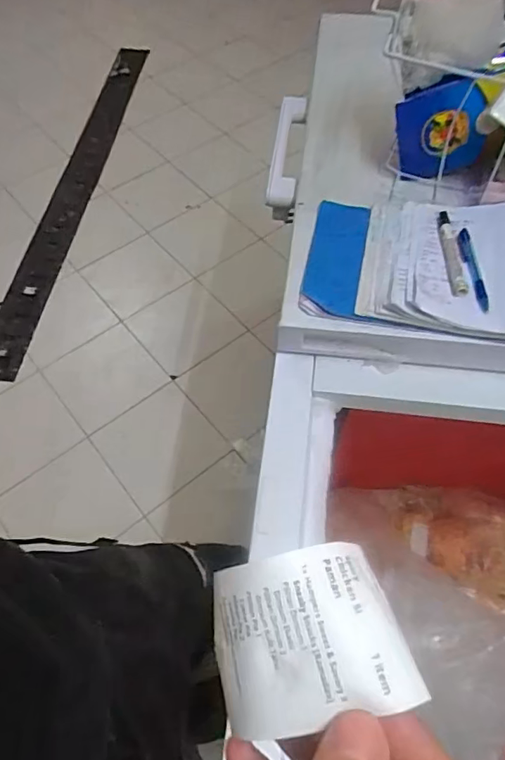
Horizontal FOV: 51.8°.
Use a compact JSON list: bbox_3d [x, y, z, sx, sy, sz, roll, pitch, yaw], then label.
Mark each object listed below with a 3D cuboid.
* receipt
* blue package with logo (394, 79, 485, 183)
[{"bbox_3d":[0.019,0.092,0.186,0.064,0.030,0.053,-10,58,-6],"label":"receipt"},{"bbox_3d":[0.257,-0.336,0.717,0.109,0.122,0.029,-5,44,21],"label":"blue package with logo"}]

